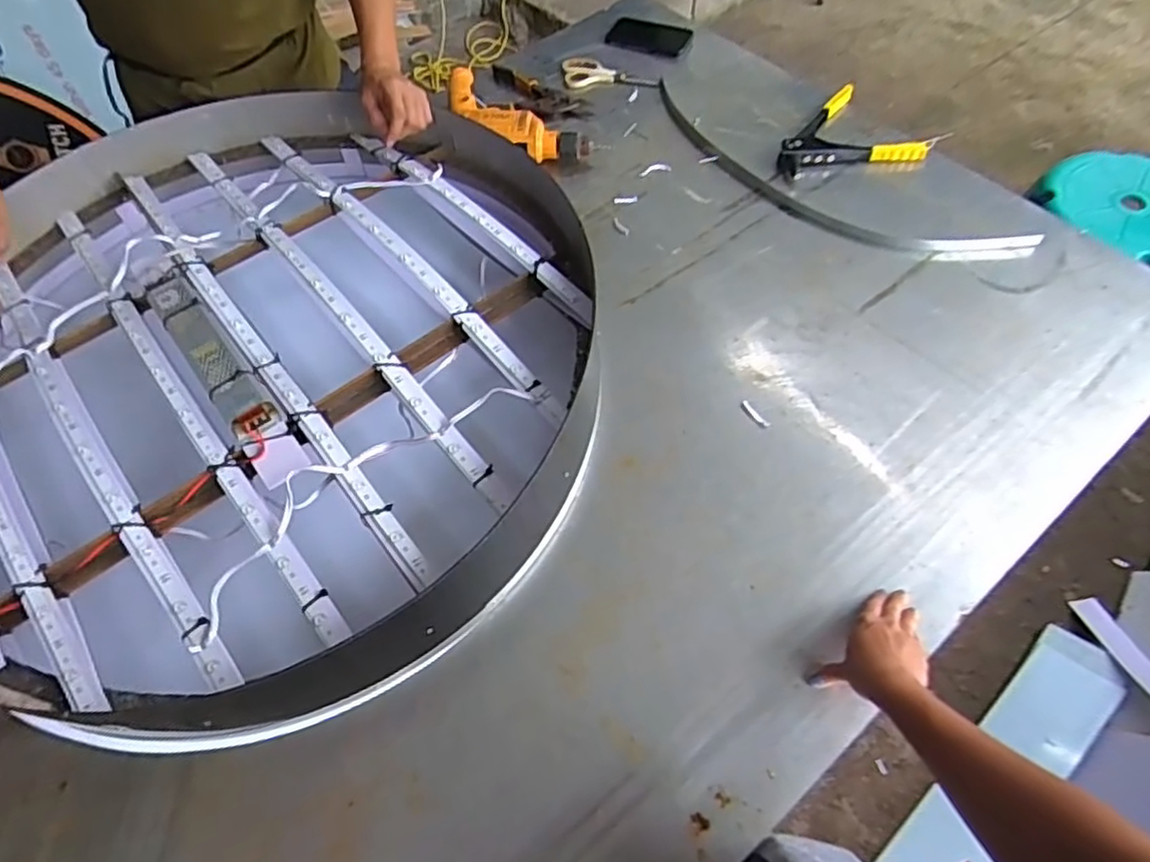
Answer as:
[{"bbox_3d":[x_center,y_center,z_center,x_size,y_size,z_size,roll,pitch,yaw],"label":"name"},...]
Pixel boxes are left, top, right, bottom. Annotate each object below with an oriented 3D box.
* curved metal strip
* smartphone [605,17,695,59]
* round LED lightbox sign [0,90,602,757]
[{"bbox_3d":[0.383,-0.410,1.121,0.687,0.026,0.156,34,66,23],"label":"curved metal strip"},{"bbox_3d":[0.149,-0.798,1.374,0.165,0.007,0.086,19,69,13],"label":"smartphone"},{"bbox_3d":[-0.409,-0.087,0.892,0.853,0.176,0.877,-2,57,3],"label":"round LED lightbox sign"}]

